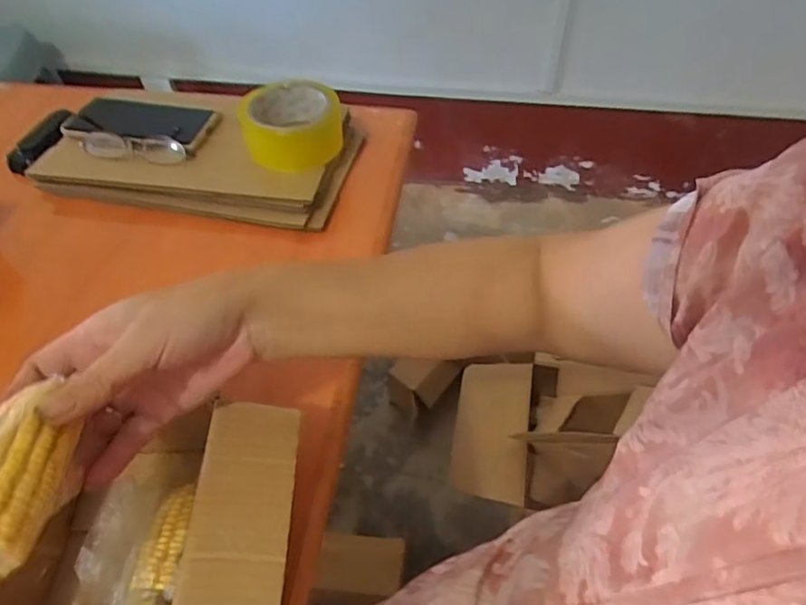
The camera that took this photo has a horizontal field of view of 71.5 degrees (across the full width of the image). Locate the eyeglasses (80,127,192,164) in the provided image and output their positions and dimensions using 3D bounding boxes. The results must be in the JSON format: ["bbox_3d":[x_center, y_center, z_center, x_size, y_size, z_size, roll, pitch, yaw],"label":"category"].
[{"bbox_3d":[-0.298,-0.176,0.628,0.128,0.021,0.033,4,50,4],"label":"eyeglasses"}]

